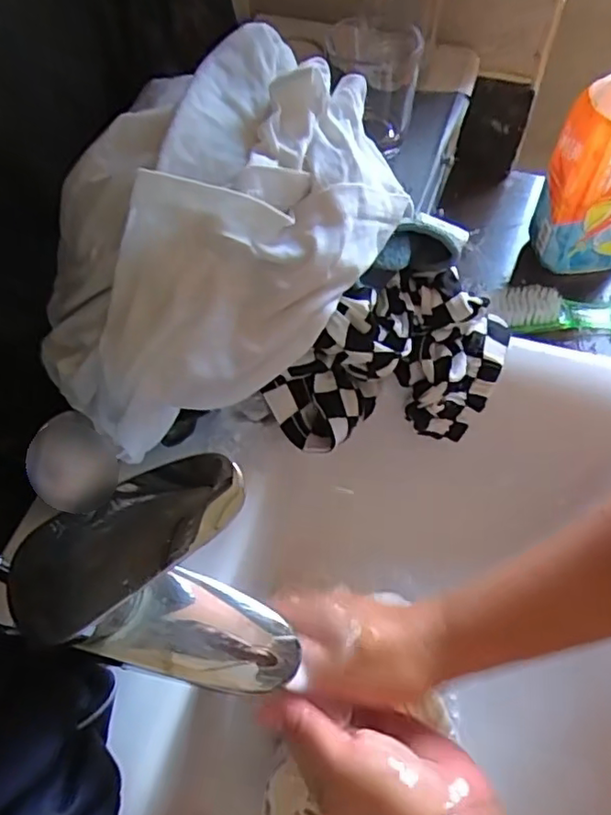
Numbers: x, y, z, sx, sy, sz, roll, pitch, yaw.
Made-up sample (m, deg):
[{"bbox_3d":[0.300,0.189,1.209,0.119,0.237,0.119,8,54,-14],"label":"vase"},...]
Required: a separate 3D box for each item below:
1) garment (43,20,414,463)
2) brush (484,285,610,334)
[{"bbox_3d":[-0.041,-0.096,0.349,0.132,0.118,0.242,36,66,22],"label":"garment"},{"bbox_3d":[0.267,-0.088,0.580,0.184,0.032,0.040,5,57,-9],"label":"brush"}]

